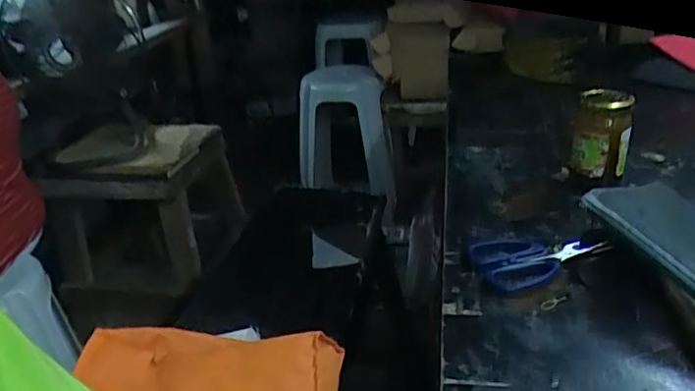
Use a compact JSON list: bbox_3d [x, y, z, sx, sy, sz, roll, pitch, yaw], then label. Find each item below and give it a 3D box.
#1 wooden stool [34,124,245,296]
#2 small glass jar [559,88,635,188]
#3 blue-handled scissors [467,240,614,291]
[{"bbox_3d":[-0.641,0.016,1.837,0.478,0.406,0.430,4,27,17],"label":"wooden stool"},{"bbox_3d":[0.285,-0.065,0.646,0.064,0.101,0.053,6,29,22],"label":"small glass jar"},{"bbox_3d":[0.186,0.057,0.559,0.121,0.021,0.079,-10,27,-9],"label":"blue-handled scissors"}]

